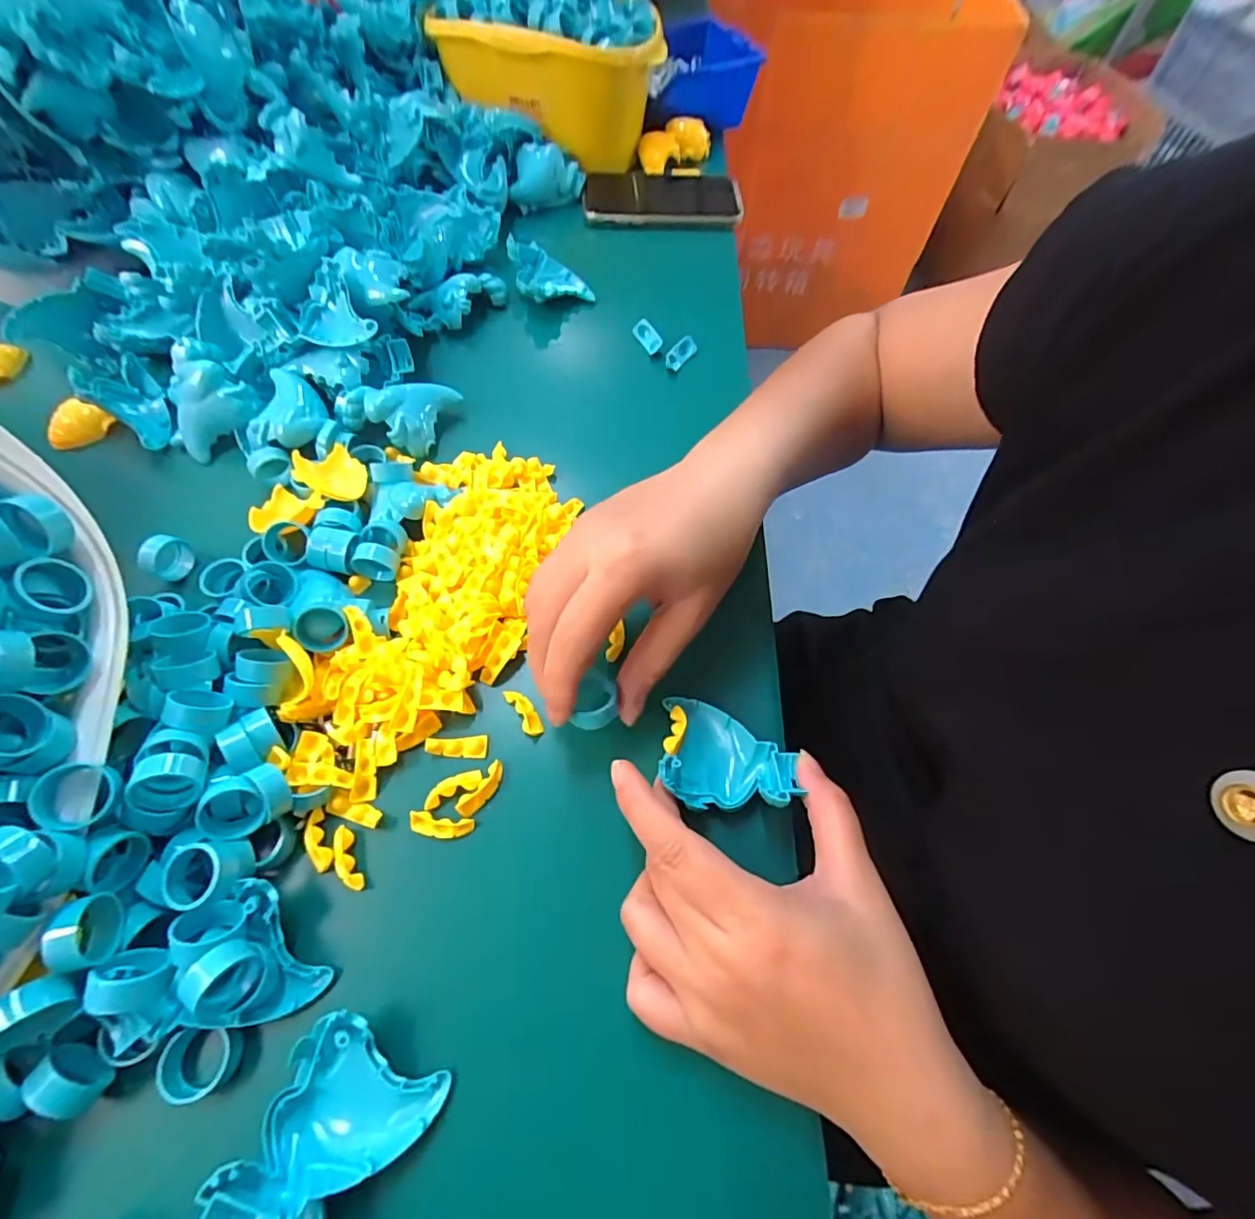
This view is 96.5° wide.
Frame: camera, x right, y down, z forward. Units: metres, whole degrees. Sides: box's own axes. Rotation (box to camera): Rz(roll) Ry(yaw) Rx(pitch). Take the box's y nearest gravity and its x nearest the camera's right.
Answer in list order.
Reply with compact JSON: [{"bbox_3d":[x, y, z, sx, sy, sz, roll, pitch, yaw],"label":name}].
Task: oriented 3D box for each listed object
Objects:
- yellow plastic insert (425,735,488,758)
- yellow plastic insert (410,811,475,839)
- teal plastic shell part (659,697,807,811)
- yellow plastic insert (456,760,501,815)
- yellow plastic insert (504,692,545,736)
[{"bbox_3d":[-0.087,0.070,0.287,0.029,0.007,0.011,-2,61,-3],"label":"yellow plastic insert"},{"bbox_3d":[-0.090,0.105,0.271,0.030,0.012,0.010,9,61,3],"label":"yellow plastic insert"},{"bbox_3d":[0.050,0.074,0.281,0.066,0.017,0.053,11,61,4],"label":"teal plastic shell part"},{"bbox_3d":[-0.071,0.089,0.278,0.009,0.010,0.029,31,64,14],"label":"yellow plastic insert"},{"bbox_3d":[-0.055,0.054,0.298,0.010,0.005,0.029,-28,66,-16],"label":"yellow plastic insert"}]

